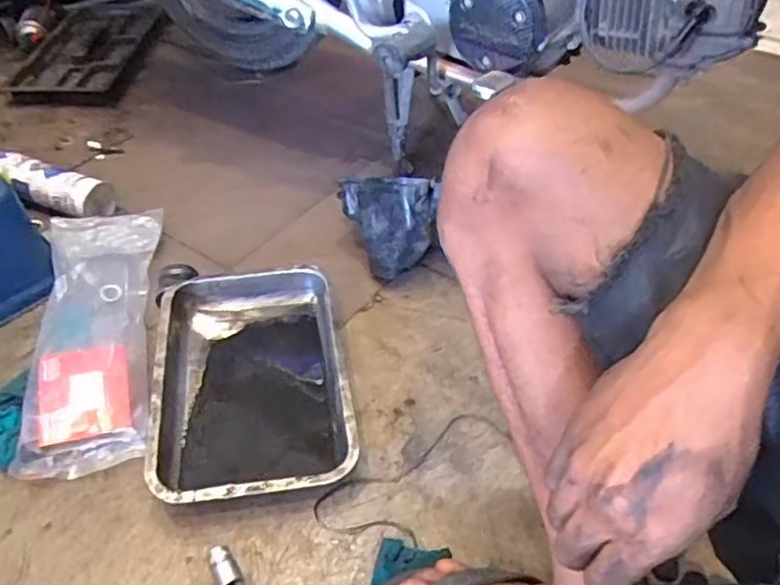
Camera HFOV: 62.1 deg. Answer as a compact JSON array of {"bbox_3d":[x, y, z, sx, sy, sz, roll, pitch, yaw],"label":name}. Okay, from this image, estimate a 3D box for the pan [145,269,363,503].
[{"bbox_3d":[-0.162,0.100,0.767,0.212,0.055,0.315,-8,44,-5],"label":"pan"}]

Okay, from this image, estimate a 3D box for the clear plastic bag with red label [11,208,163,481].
[{"bbox_3d":[-0.389,0.030,0.850,0.155,0.068,0.456,-11,45,-8],"label":"clear plastic bag with red label"}]

